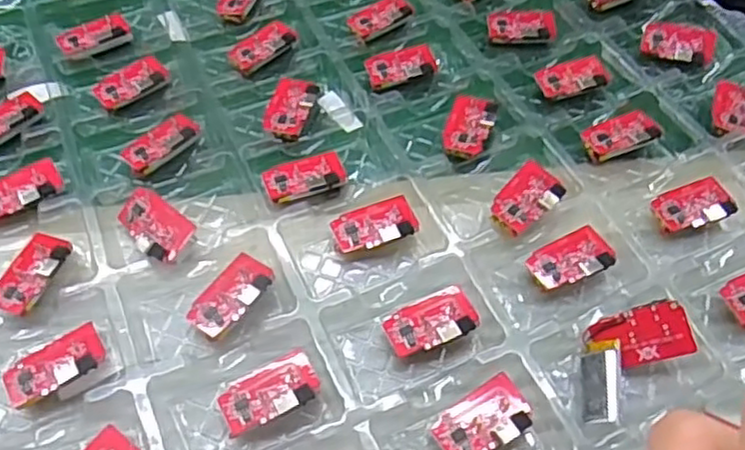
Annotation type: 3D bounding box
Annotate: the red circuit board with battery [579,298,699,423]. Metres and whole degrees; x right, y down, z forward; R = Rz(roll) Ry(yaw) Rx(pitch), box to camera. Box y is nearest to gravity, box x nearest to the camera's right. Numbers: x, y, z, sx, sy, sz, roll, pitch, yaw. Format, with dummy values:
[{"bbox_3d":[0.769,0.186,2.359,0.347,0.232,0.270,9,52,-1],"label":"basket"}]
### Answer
[{"bbox_3d":[0.095,0.049,0.262,0.054,0.010,0.031,-37,49,-12],"label":"red circuit board with battery"}]

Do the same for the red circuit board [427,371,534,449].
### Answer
[{"bbox_3d":[0.040,0.072,0.251,0.036,0.010,0.022,-28,62,-18],"label":"red circuit board"}]

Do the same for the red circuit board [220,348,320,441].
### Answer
[{"bbox_3d":[-0.038,0.061,0.253,0.036,0.004,0.023,-24,49,-12],"label":"red circuit board"}]

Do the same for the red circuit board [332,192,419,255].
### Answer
[{"bbox_3d":[0.001,0.001,0.296,0.036,0.011,0.022,-19,60,-13],"label":"red circuit board"}]

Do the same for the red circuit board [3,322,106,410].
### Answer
[{"bbox_3d":[-0.118,0.053,0.257,0.035,0.010,0.020,-28,62,-18],"label":"red circuit board"}]

